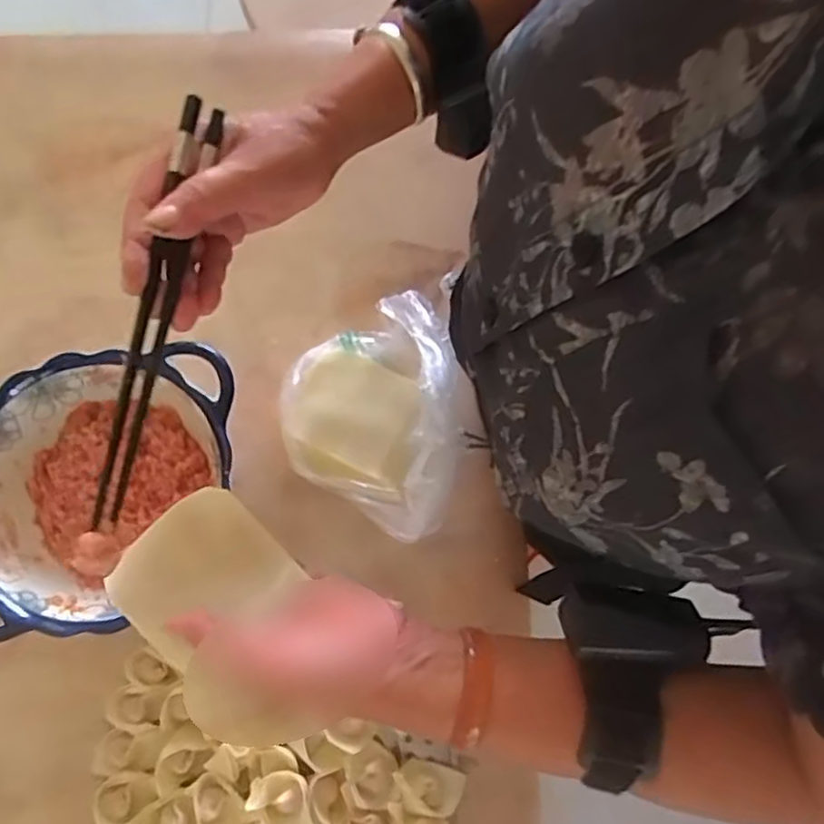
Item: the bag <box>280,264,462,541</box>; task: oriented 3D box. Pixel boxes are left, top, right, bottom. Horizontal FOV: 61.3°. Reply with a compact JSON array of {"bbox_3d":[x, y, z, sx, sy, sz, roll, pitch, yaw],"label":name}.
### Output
[{"bbox_3d":[-0.034,-0.014,0.542,0.132,0.069,0.208,1,80,-1],"label":"bag"}]

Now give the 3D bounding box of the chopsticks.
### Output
[{"bbox_3d":[-0.130,-0.050,0.352,0.016,0.018,0.217,13,90,1],"label":"chopsticks"}]

